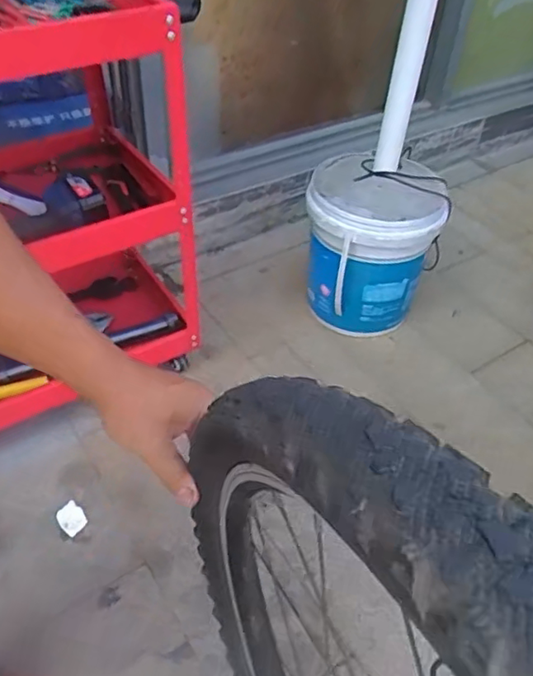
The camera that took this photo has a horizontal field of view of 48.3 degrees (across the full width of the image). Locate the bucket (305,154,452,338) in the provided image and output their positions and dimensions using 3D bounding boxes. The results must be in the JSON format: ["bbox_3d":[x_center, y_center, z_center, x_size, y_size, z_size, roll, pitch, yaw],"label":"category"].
[{"bbox_3d":[0.219,-0.187,1.298,0.282,0.327,0.244,8,45,2],"label":"bucket"}]

